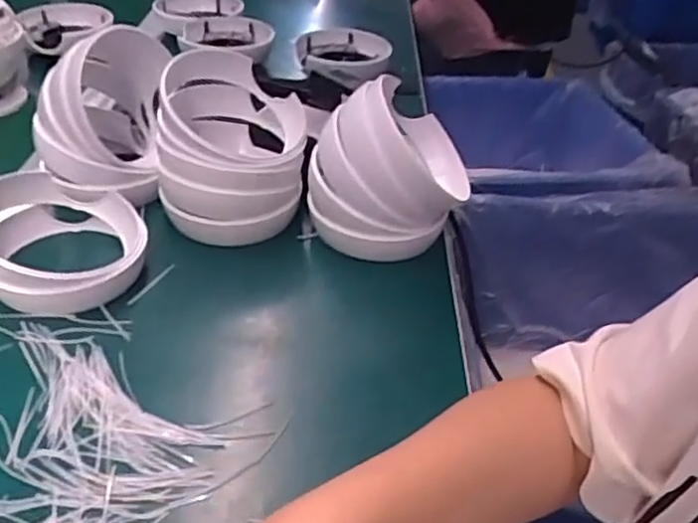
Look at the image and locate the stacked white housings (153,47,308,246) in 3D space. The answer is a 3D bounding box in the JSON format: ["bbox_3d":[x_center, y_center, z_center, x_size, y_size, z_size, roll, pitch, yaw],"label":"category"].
[{"bbox_3d":[-0.093,-0.091,0.554,0.114,0.113,0.125,-2,38,-8],"label":"stacked white housings"}]

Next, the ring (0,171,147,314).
[{"bbox_3d":[-0.209,-0.020,0.491,0.110,0.056,0.115,2,37,-2],"label":"ring"}]

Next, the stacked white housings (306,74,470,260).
[{"bbox_3d":[0.031,-0.070,0.542,0.125,0.117,0.101,-5,38,-11],"label":"stacked white housings"}]

